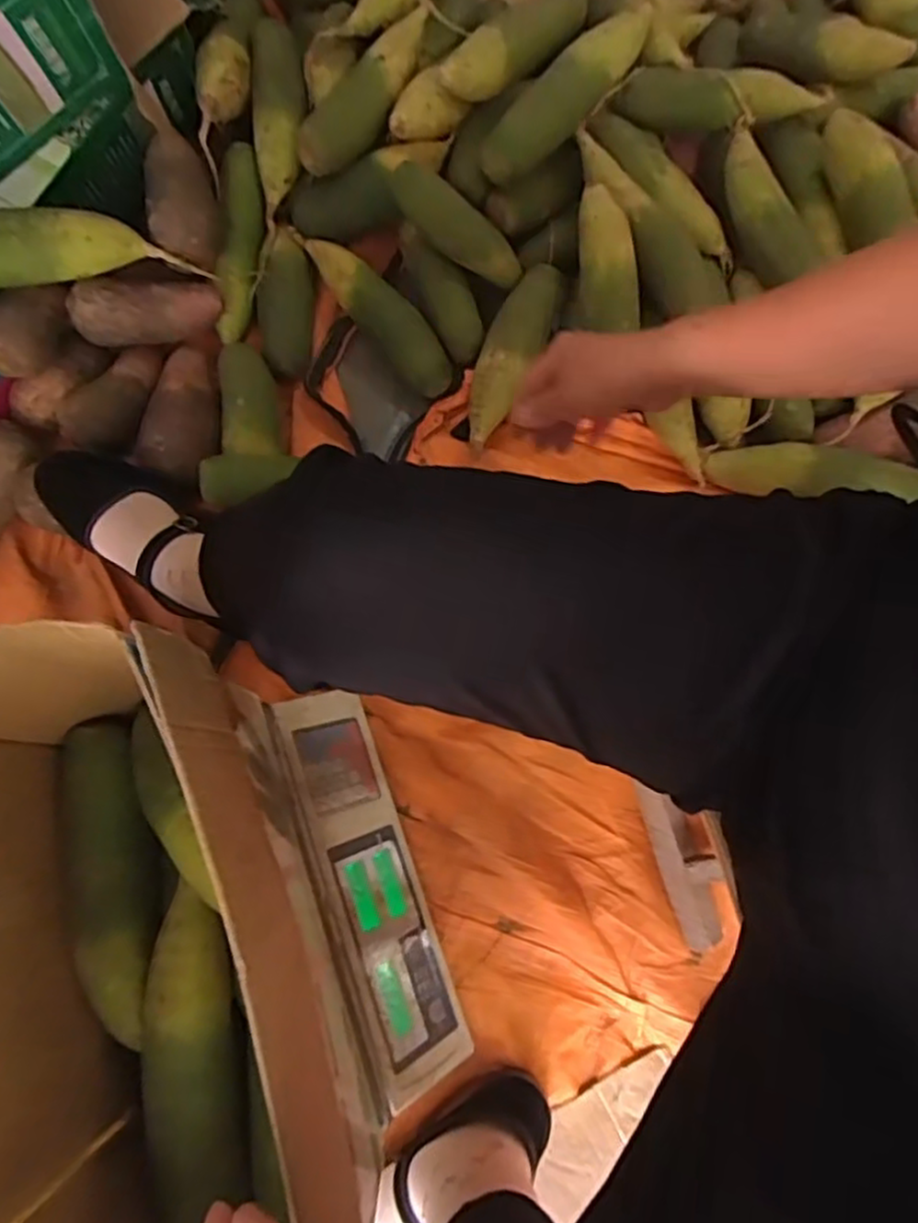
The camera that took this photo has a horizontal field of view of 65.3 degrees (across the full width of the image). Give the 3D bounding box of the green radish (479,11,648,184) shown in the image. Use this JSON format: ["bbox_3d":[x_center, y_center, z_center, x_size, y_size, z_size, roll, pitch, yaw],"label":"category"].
[{"bbox_3d":[0.109,-0.522,0.725,0.218,0.056,0.050,-42,81,6],"label":"green radish"}]

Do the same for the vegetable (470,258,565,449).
[{"bbox_3d":[0.054,-0.272,0.740,0.060,0.048,0.206,26,78,5],"label":"vegetable"}]

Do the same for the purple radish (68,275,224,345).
[{"bbox_3d":[-0.319,-0.307,0.731,0.142,0.058,0.047,-11,77,-18],"label":"purple radish"}]

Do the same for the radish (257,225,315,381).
[{"bbox_3d":[-0.187,-0.330,0.774,0.058,0.049,0.155,1,77,0],"label":"radish"}]

